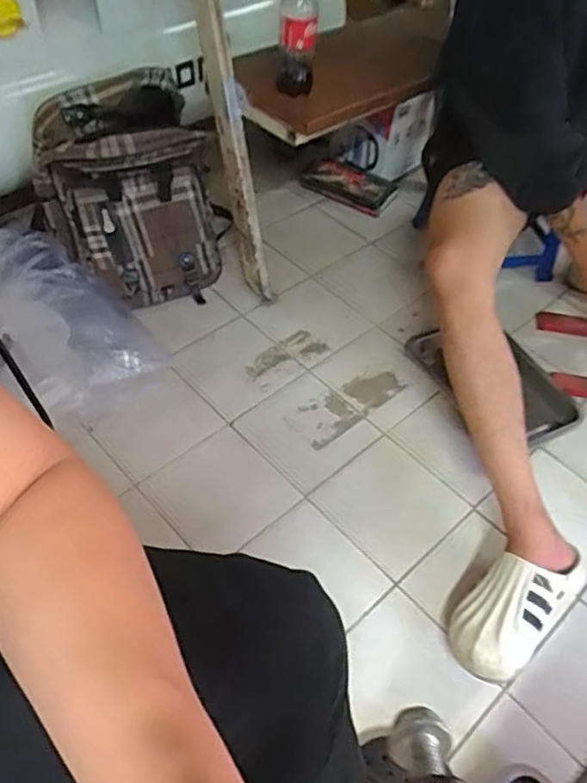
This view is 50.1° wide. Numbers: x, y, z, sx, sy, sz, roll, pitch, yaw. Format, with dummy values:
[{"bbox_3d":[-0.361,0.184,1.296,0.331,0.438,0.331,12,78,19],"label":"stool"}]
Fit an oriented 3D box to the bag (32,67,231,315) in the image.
[{"bbox_3d":[-0.293,-0.354,1.157,0.298,0.357,0.191,-26,57,-23],"label":"bag"}]

